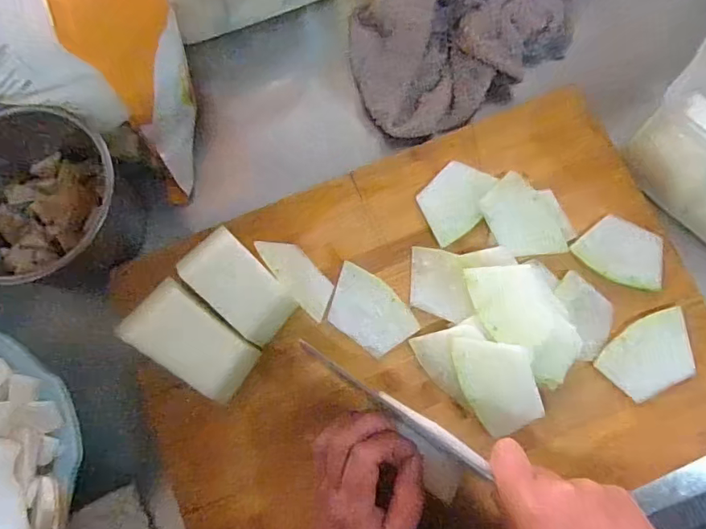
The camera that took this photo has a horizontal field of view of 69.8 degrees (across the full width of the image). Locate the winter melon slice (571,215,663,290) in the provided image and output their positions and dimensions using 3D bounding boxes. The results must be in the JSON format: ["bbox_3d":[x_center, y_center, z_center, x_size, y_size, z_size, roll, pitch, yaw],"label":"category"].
[{"bbox_3d":[0.219,-0.011,0.411,0.068,0.008,0.049,27,80,7],"label":"winter melon slice"}]

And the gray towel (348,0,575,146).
[{"bbox_3d":[0.105,-0.209,0.452,0.217,0.047,0.131,-26,79,-4],"label":"gray towel"}]

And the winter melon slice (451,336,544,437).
[{"bbox_3d":[0.108,0.088,0.376,0.053,0.004,0.074,-16,89,14],"label":"winter melon slice"}]

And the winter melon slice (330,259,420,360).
[{"bbox_3d":[0.013,0.038,0.407,0.073,0.005,0.050,36,81,8],"label":"winter melon slice"}]

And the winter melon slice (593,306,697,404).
[{"bbox_3d":[0.228,0.071,0.389,0.074,0.006,0.053,-25,79,-4],"label":"winter melon slice"}]

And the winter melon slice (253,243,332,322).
[{"bbox_3d":[-0.042,0.008,0.391,0.005,0.050,0.073,-43,81,30],"label":"winter melon slice"}]

